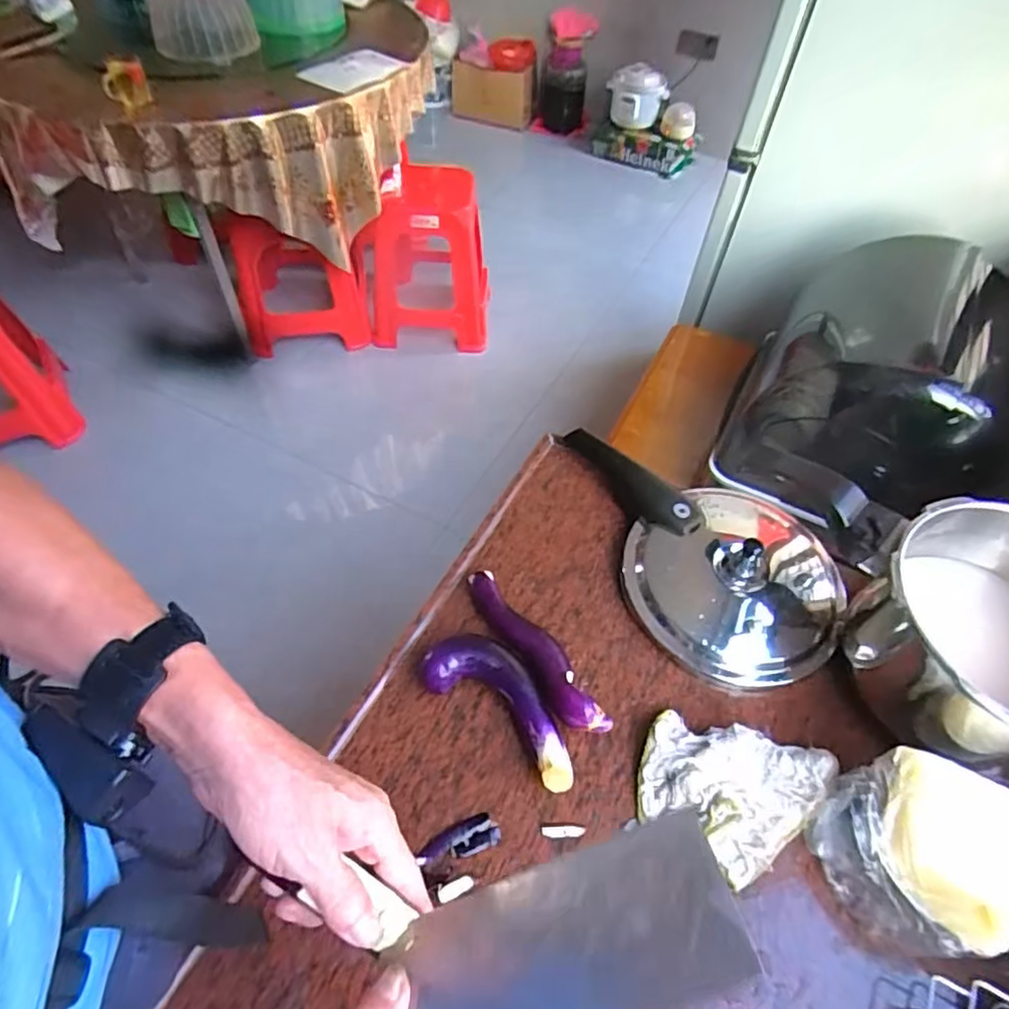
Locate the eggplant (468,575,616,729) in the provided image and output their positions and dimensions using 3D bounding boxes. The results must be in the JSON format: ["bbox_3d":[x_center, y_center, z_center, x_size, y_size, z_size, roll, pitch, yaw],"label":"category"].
[{"bbox_3d":[0.025,0.137,0.591,0.038,0.038,0.189,-26,58,-20],"label":"eggplant"}]

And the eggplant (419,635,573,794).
[{"bbox_3d":[0.003,0.174,0.561,0.165,0.037,0.071,34,59,22],"label":"eggplant"}]

